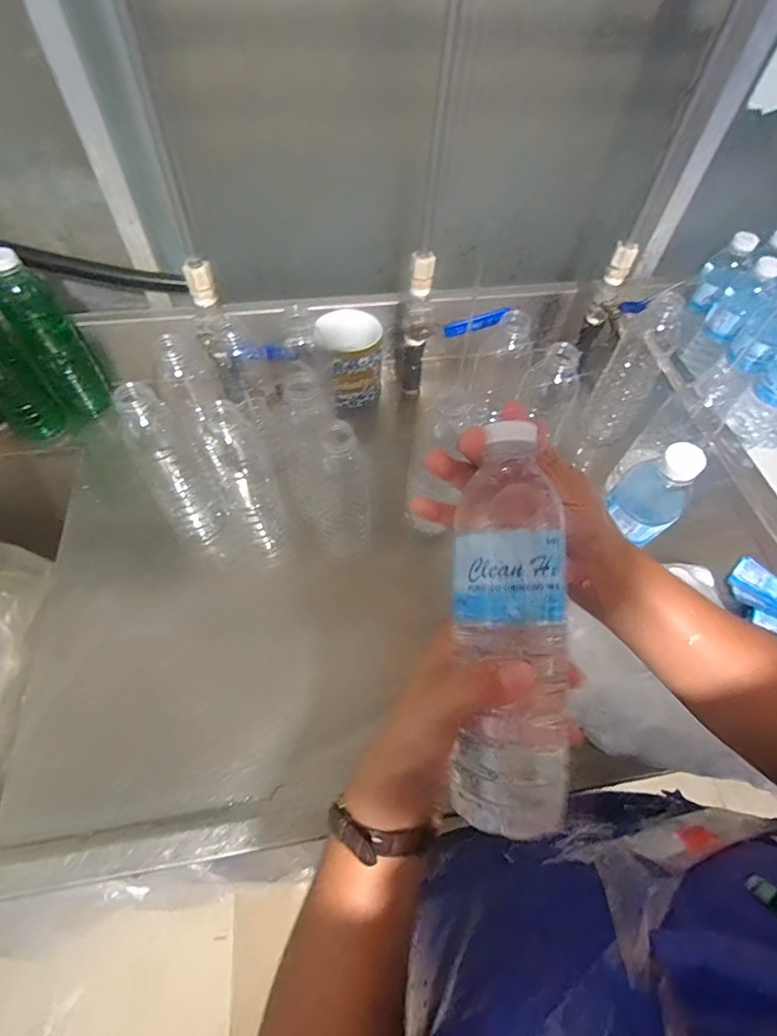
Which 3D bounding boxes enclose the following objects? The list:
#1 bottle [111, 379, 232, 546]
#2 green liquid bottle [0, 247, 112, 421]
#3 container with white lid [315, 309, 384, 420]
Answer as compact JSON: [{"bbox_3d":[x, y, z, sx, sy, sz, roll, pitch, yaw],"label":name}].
[{"bbox_3d":[-0.225,-0.051,0.515,0.057,0.209,0.059,-33,65,-22],"label":"bottle"},{"bbox_3d":[-0.416,-0.219,0.606,0.068,0.201,0.055,-18,60,-14],"label":"green liquid bottle"},{"bbox_3d":[-0.050,-0.213,0.677,0.086,0.100,0.102,-7,58,-7],"label":"container with white lid"}]

